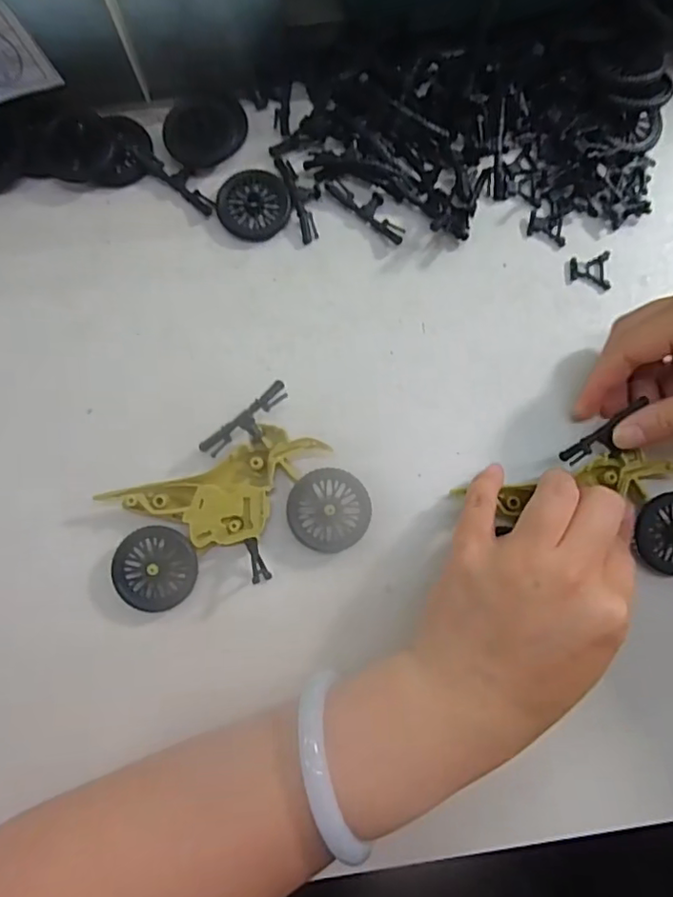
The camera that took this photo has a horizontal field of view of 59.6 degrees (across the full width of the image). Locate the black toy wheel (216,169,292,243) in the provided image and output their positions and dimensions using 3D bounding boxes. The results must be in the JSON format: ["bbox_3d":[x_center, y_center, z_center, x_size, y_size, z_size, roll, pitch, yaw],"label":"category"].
[{"bbox_3d":[-0.043,-0.126,0.301,0.037,0.004,0.036,0,82,-1],"label":"black toy wheel"}]

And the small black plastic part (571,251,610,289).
[{"bbox_3d":[0.131,-0.092,0.302,0.021,0.004,0.020,1,82,-1],"label":"small black plastic part"}]

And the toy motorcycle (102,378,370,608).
[{"bbox_3d":[-0.050,0.030,0.272,0.113,0.016,0.075,-29,83,-5],"label":"toy motorcycle"}]

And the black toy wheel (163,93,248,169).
[{"bbox_3d":[-0.067,-0.164,0.301,0.040,0.010,0.032,-7,82,-2],"label":"black toy wheel"}]

